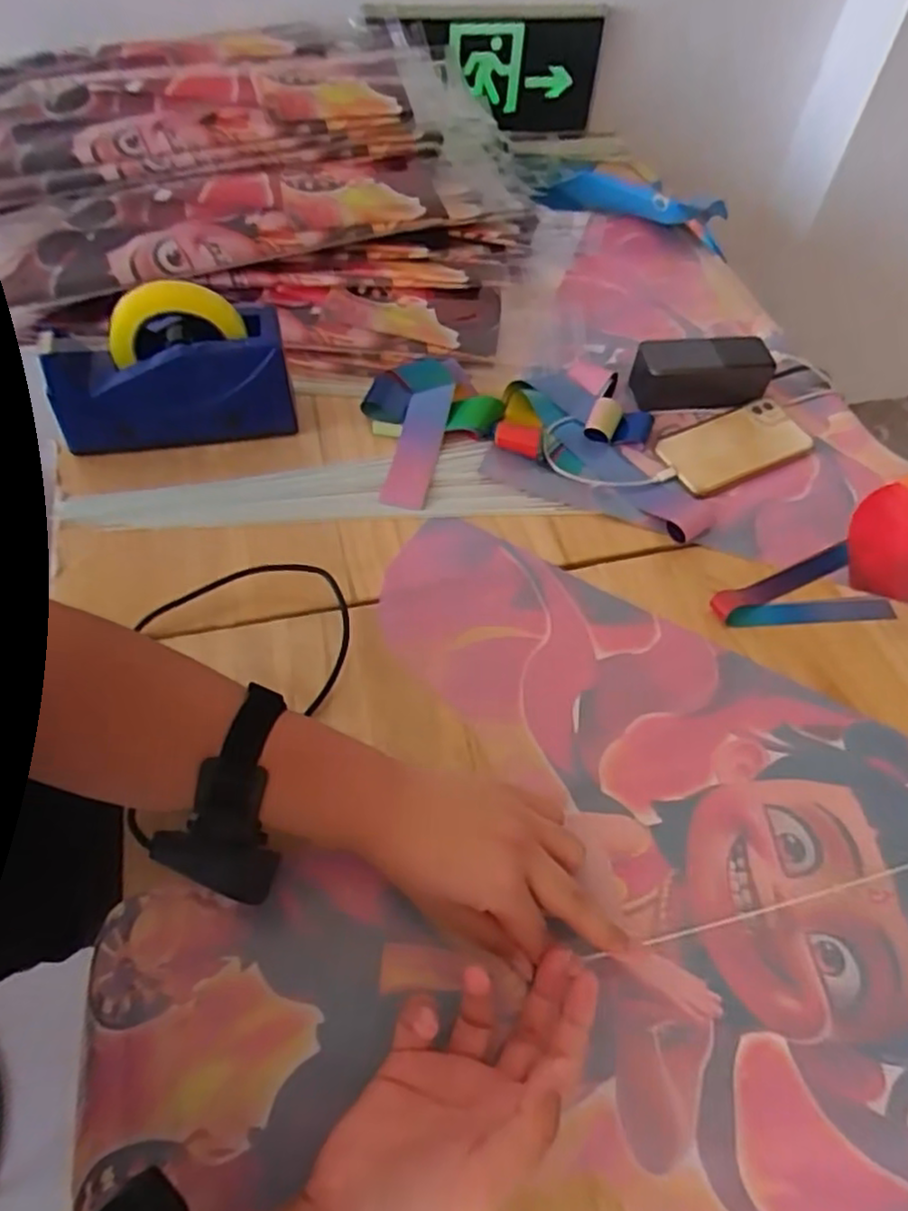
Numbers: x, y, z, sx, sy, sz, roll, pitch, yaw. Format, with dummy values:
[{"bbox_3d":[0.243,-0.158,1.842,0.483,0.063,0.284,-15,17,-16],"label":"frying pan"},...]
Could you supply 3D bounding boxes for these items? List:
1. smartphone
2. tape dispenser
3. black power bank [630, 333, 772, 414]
[{"bbox_3d":[0.275,-0.158,0.703,0.154,0.015,0.077,-22,59,-19],"label":"smartphone"},{"bbox_3d":[-0.240,-0.204,0.629,0.185,0.133,0.065,-13,56,-13],"label":"tape dispenser"},{"bbox_3d":[0.252,-0.239,0.740,0.136,0.054,0.058,-2,54,-5],"label":"black power bank"}]

